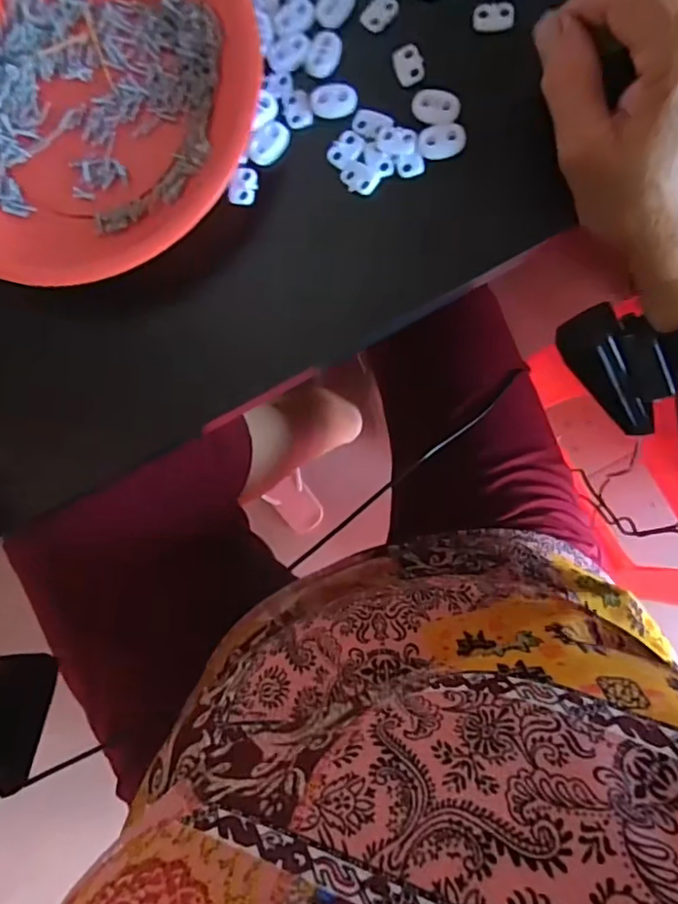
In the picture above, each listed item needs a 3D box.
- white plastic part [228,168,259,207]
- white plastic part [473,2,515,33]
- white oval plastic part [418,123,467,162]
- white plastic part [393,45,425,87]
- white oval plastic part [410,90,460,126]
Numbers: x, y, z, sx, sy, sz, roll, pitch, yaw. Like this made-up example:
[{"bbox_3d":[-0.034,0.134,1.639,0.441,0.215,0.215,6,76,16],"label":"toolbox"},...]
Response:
[{"bbox_3d":[-0.048,-0.135,0.300,0.012,0.008,0.019,17,85,8],"label":"white plastic part"},{"bbox_3d":[0.075,-0.212,0.287,0.019,0.007,0.010,3,84,7],"label":"white plastic part"},{"bbox_3d":[0.050,-0.150,0.284,0.022,0.005,0.016,-2,83,6],"label":"white oval plastic part"},{"bbox_3d":[0.035,-0.191,0.290,0.013,0.005,0.019,-14,82,4],"label":"white plastic part"},{"bbox_3d":[0.047,-0.167,0.284,0.022,0.004,0.016,12,85,7],"label":"white oval plastic part"}]

